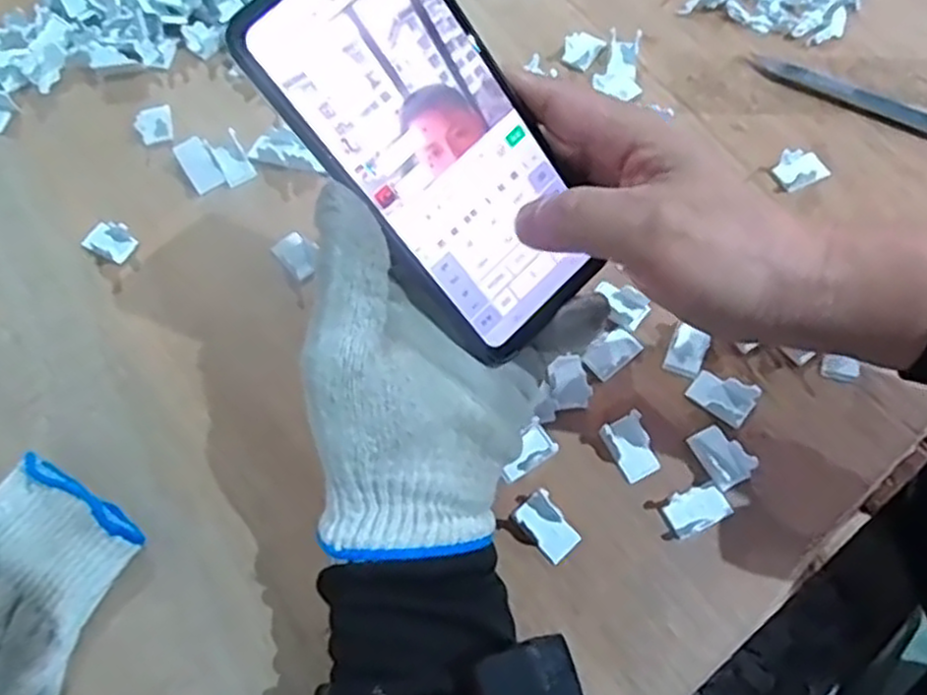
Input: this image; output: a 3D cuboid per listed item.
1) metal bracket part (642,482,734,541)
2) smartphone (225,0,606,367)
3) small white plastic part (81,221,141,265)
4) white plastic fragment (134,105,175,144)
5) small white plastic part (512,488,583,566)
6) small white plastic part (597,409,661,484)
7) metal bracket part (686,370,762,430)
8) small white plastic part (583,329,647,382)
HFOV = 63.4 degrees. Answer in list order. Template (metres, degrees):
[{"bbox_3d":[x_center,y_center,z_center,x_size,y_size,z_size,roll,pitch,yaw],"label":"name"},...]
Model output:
[{"bbox_3d":[0.108,0.077,0.356,0.037,0.004,0.020,-18,65,-6],"label":"metal bracket part"},{"bbox_3d":[-0.008,-0.074,0.286,0.075,0.159,0.007,-44,26,-8],"label":"smartphone"},{"bbox_3d":[-0.202,-0.061,0.430,0.029,0.004,0.024,21,67,12],"label":"small white plastic part"},{"bbox_3d":[-0.190,-0.137,0.462,0.021,0.005,0.022,-15,93,-9],"label":"white plastic fragment"},{"bbox_3d":[0.039,0.083,0.351,0.019,0.014,0.031,-37,69,-14],"label":"small white plastic part"},{"bbox_3d":[0.082,0.048,0.364,0.019,0.015,0.029,-24,66,-9],"label":"small white plastic part"},{"bbox_3d":[0.131,0.023,0.376,0.030,0.007,0.022,37,71,18],"label":"metal bracket part"},{"bbox_3d":[0.078,0.003,0.390,0.028,0.004,0.019,-40,70,-15],"label":"small white plastic part"}]

